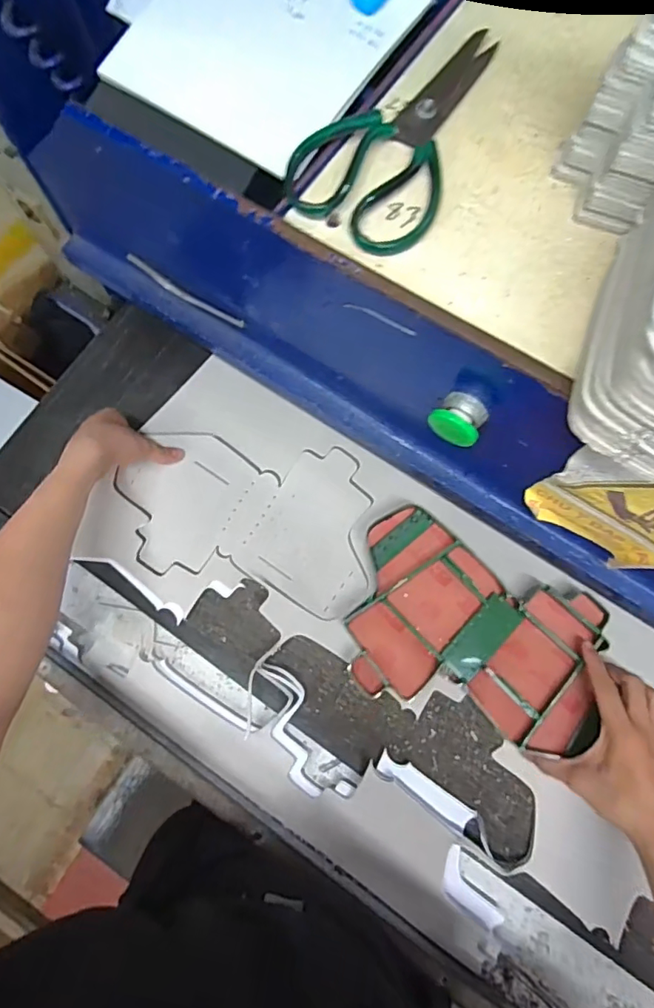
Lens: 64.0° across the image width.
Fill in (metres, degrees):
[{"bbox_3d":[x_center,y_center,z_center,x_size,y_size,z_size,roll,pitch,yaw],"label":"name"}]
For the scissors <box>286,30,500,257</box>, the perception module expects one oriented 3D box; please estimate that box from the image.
[{"bbox_3d":[0.064,-0.270,0.377,0.101,0.018,0.199,34,78,9],"label":"scissors"}]

